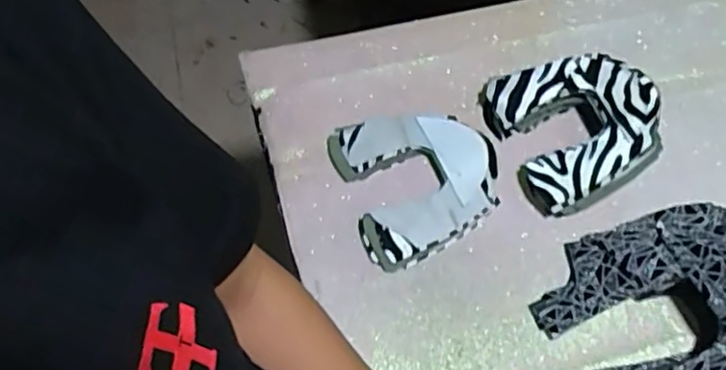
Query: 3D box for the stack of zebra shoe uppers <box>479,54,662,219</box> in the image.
[{"bbox_3d":[0.223,-0.065,0.677,0.151,0.068,0.168,-17,63,-10],"label":"stack of zebra shoe uppers"}]

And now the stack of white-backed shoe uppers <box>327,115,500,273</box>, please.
[{"bbox_3d":[0.058,-0.008,0.669,0.152,0.034,0.161,-17,63,-10],"label":"stack of white-backed shoe uppers"}]

